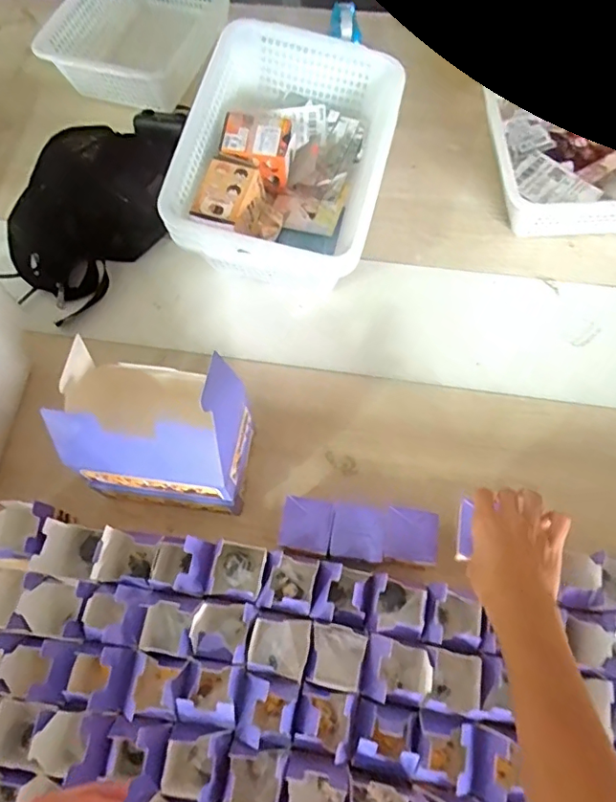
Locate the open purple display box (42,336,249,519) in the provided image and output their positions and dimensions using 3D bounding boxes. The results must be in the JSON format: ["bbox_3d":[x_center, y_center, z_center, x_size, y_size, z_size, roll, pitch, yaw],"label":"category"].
[{"bbox_3d":[-0.171,0.033,0.610,0.190,0.179,0.135,6,68,4],"label":"open purple display box"}]

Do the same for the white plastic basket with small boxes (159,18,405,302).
[{"bbox_3d":[-0.022,-0.335,0.780,0.266,0.168,0.351,12,68,7],"label":"white plastic basket with small boxes"}]

